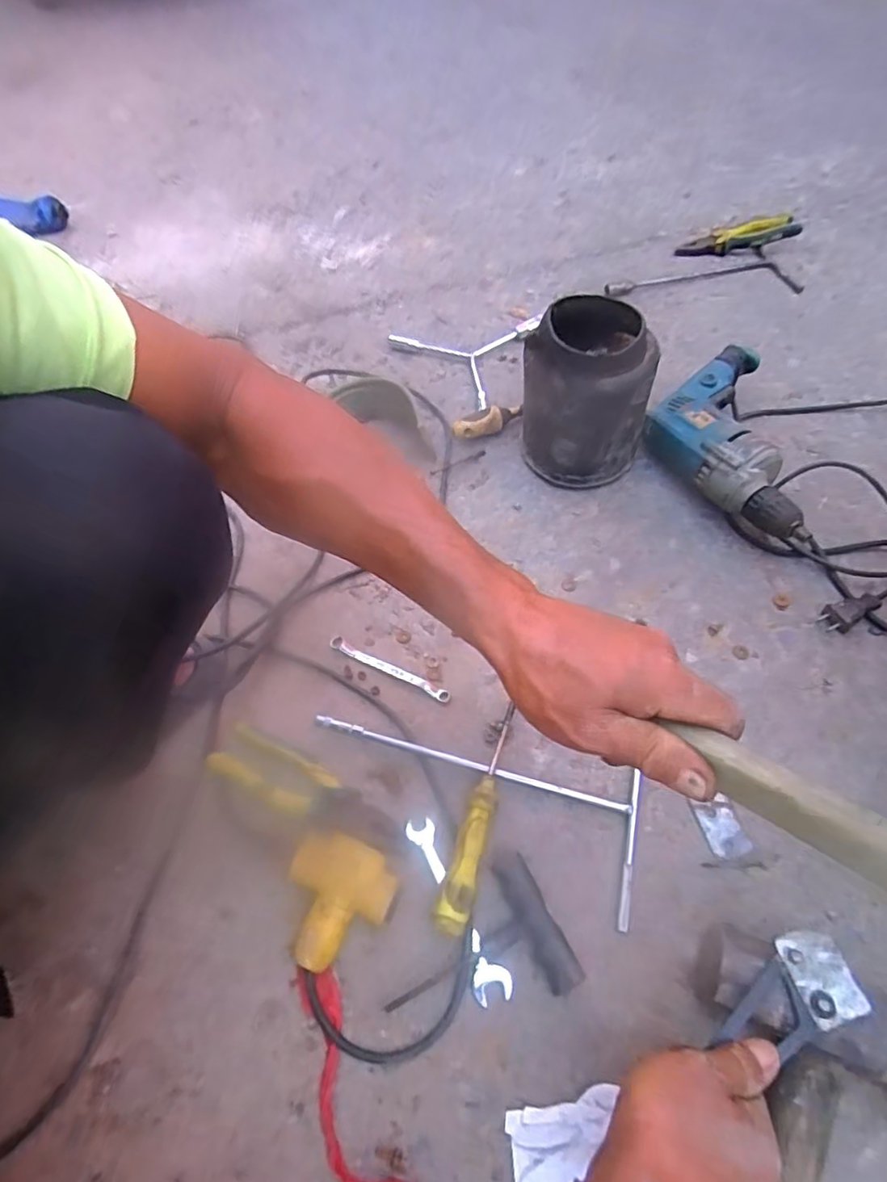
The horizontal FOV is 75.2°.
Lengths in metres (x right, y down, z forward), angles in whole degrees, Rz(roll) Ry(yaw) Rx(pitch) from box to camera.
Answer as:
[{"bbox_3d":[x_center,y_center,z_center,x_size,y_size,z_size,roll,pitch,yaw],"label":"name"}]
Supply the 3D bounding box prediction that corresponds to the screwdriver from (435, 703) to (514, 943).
[{"bbox_3d":[0.032,0.178,0.476,0.021,0.022,0.193,13,45,12],"label":"screwdriver"}]

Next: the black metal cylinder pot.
[{"bbox_3d":[0.160,-0.218,0.664,0.139,0.174,0.122,9,57,10],"label":"black metal cylinder pot"}]

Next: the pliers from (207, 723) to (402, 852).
[{"bbox_3d":[-0.121,0.167,0.494,0.184,0.018,0.044,22,60,17],"label":"pliers"}]

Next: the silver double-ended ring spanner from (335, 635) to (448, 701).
[{"bbox_3d":[-0.056,0.078,0.580,0.138,0.014,0.014,24,61,18],"label":"silver double-ended ring spanner"}]

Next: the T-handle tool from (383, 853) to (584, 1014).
[{"bbox_3d":[0.022,0.270,0.424,0.129,0.020,0.093,-24,58,-12],"label":"T-handle tool"}]

